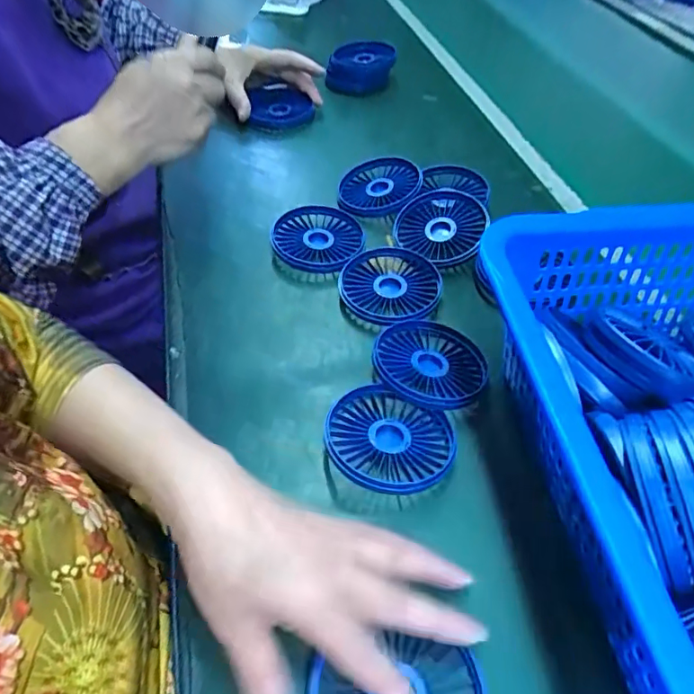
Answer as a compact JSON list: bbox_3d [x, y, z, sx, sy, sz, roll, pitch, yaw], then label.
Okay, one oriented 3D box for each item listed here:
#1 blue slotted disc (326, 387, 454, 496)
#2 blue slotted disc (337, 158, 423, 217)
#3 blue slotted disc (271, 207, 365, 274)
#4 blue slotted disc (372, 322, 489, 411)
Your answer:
[{"bbox_3d":[0.028,0.062,0.347,0.086,0.020,0.080,1,51,-1],"label":"blue slotted disc"},{"bbox_3d":[0.033,-0.168,0.532,0.086,0.017,0.085,-4,55,16],"label":"blue slotted disc"},{"bbox_3d":[-0.028,-0.104,0.485,0.083,0.021,0.086,1,51,-1],"label":"blue slotted disc"},{"bbox_3d":[0.066,0.010,0.392,0.083,0.012,0.080,1,51,-1],"label":"blue slotted disc"}]

